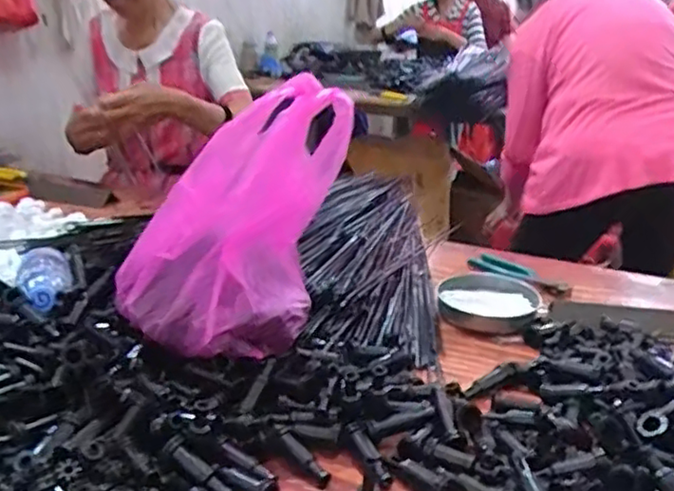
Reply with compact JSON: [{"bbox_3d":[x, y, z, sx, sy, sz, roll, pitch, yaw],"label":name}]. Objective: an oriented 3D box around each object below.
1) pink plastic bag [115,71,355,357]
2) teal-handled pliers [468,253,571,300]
[{"bbox_3d":[-0.114,-0.021,0.668,0.216,0.268,0.139,-6,23,-17],"label":"pink plastic bag"},{"bbox_3d":[0.279,0.045,1.007,0.055,0.013,0.177,-15,27,-34],"label":"teal-handled pliers"}]

